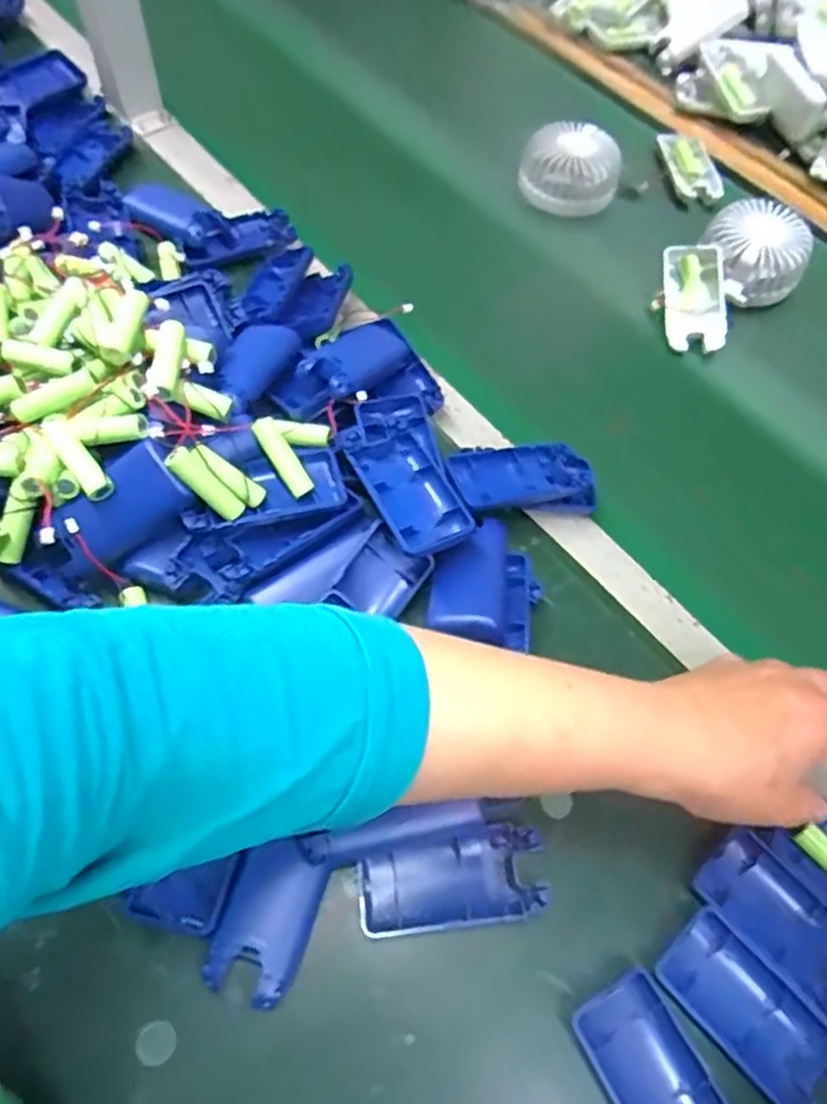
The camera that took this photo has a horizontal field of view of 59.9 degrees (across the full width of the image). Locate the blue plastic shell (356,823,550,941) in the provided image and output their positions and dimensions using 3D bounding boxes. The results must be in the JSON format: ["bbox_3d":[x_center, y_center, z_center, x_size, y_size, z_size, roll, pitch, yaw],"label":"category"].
[{"bbox_3d":[0.020,0.168,0.370,0.096,0.013,0.045,-5,62,-7],"label":"blue plastic shell"}]

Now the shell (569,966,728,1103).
[{"bbox_3d":[0.115,0.250,0.331,0.045,0.014,0.094,-25,66,-17],"label":"shell"}]

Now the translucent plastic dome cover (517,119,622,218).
[{"bbox_3d":[0.144,-0.344,0.645,0.089,0.041,0.073,14,61,3],"label":"translucent plastic dome cover"}]

